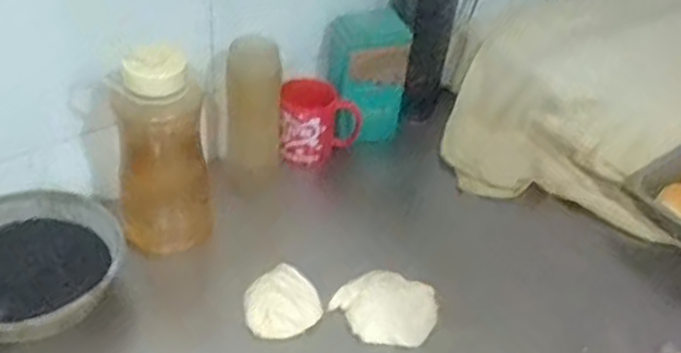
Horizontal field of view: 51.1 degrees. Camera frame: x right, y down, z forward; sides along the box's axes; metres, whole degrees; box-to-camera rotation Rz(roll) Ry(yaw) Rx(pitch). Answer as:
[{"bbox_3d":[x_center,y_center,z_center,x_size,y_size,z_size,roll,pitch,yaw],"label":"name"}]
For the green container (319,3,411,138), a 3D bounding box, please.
[{"bbox_3d":[0.031,-0.136,0.958,0.094,0.162,0.085,-14,42,-23],"label":"green container"}]

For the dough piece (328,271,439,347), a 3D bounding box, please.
[{"bbox_3d":[0.047,0.137,0.748,0.107,0.029,0.069,12,39,8],"label":"dough piece"}]

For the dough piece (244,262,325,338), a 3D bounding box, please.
[{"bbox_3d":[-0.061,0.130,0.738,0.072,0.023,0.078,3,38,-3],"label":"dough piece"}]

